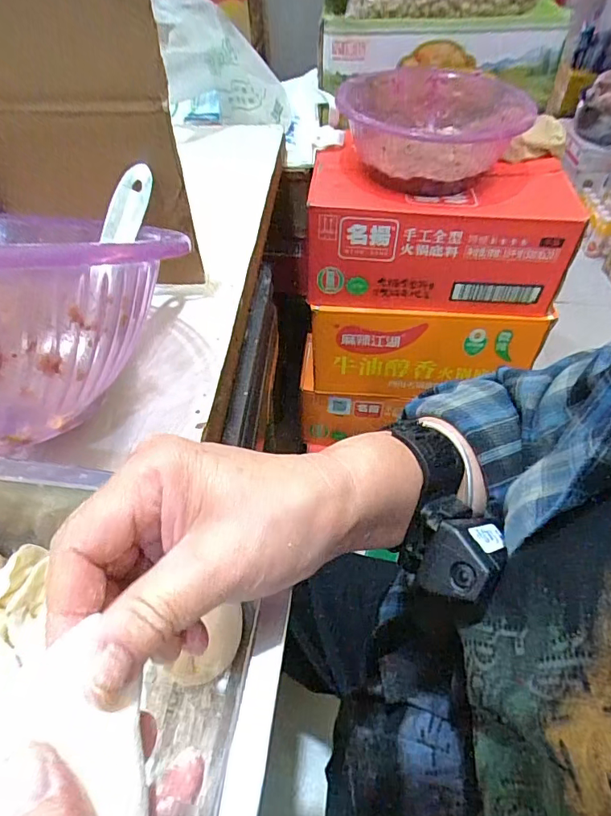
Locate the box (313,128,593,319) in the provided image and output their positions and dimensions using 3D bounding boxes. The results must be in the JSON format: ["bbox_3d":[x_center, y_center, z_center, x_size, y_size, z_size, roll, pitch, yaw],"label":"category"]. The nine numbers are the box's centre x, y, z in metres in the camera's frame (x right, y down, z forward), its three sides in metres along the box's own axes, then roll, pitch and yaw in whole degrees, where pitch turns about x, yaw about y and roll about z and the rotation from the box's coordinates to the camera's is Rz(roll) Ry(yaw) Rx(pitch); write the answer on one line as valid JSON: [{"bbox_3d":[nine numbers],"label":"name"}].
[{"bbox_3d":[0.233,-0.322,0.900,0.433,0.189,0.227,7,47,6],"label":"box"}]

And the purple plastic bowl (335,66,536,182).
[{"bbox_3d":[0.247,-0.489,0.846,0.346,0.103,0.279,-4,47,-5],"label":"purple plastic bowl"}]

